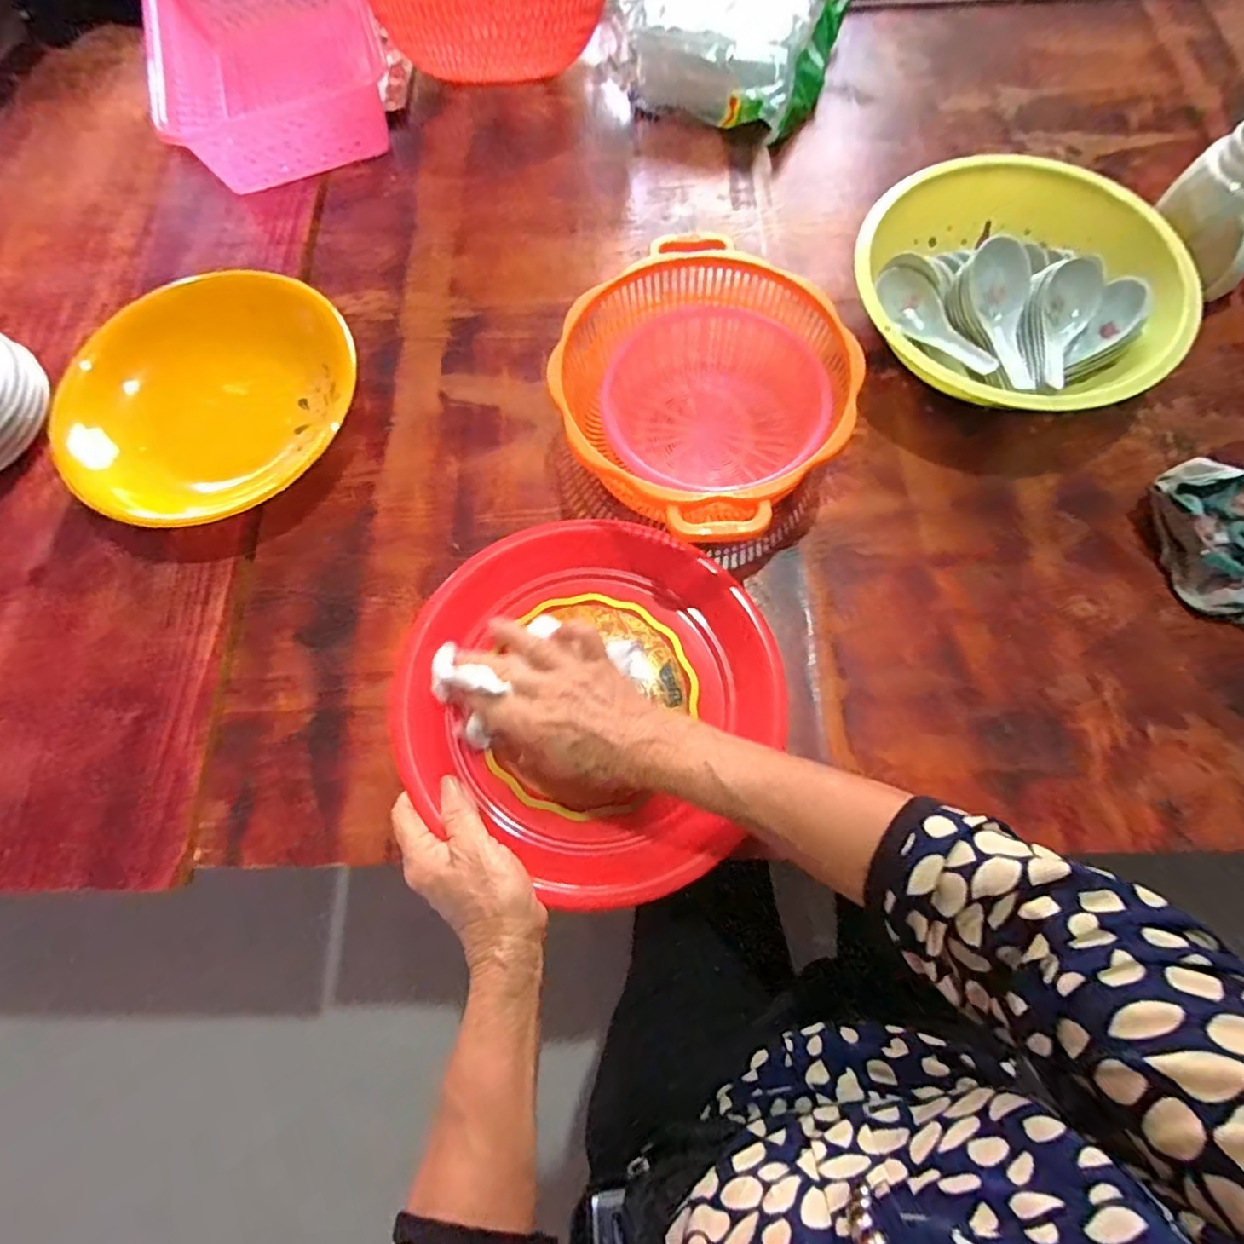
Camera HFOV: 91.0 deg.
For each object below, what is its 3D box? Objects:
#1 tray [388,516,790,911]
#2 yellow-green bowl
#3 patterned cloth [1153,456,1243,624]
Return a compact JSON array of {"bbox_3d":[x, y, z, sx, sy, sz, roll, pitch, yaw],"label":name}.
[{"bbox_3d":[-0.019,0.042,0.424,0.251,0.041,0.245,-1,72,2],"label":"tray"},{"bbox_3d":[0.317,-0.267,0.505,0.254,0.067,0.230,30,75,11],"label":"yellow-green bowl"},{"bbox_3d":[0.428,-0.056,0.432,0.062,0.050,0.129,-24,72,-5],"label":"patterned cloth"}]

